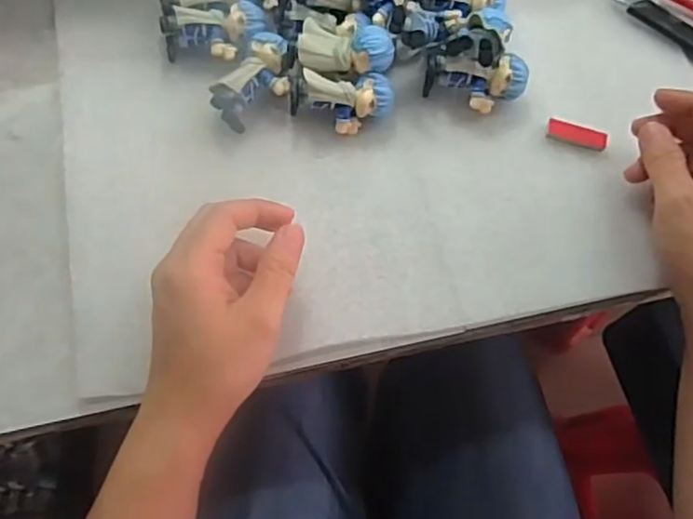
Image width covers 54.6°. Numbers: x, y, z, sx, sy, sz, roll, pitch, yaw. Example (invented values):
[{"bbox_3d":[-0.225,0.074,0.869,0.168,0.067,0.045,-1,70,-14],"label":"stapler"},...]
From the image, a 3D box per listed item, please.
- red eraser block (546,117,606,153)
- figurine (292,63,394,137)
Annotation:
[{"bbox_3d":[0.144,-0.078,0.419,0.037,0.004,0.013,14,68,3],"label":"red eraser block"},{"bbox_3d":[-0.003,-0.094,0.403,0.060,0.031,0.027,-1,68,-3],"label":"figurine"}]

